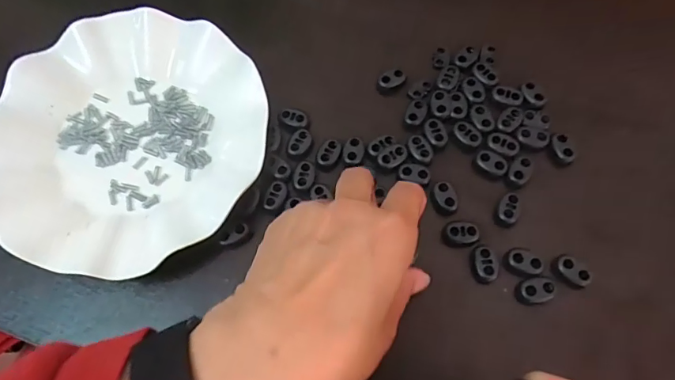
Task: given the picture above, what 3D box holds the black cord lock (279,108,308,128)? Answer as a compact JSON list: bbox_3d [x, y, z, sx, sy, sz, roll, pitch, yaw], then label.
[{"bbox_3d":[-0.030,-0.049,0.312,0.019,0.004,0.011,15,74,2],"label":"black cord lock"}]

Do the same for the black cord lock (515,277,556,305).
[{"bbox_3d":[0.116,0.058,0.265,0.021,0.006,0.014,-8,75,-4],"label":"black cord lock"}]

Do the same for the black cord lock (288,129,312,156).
[{"bbox_3d":[-0.025,-0.032,0.304,0.013,0.004,0.019,21,75,4],"label":"black cord lock"}]

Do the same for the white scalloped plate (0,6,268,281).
[{"bbox_3d":[-0.139,-0.038,0.300,0.171,0.034,0.174,1,74,-2],"label":"white scalloped plate"}]

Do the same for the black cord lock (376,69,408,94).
[{"bbox_3d":[0.038,-0.076,0.323,0.020,0.009,0.011,-28,77,-9],"label":"black cord lock"}]

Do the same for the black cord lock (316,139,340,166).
[{"bbox_3d":[-0.006,-0.025,0.300,0.013,0.004,0.019,34,76,7],"label":"black cord lock"}]

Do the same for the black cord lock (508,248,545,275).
[{"bbox_3d":[0.112,0.042,0.272,0.022,0.009,0.014,10,74,1],"label":"black cord lock"}]

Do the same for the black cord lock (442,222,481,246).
[{"bbox_3d":[0.075,0.027,0.281,0.021,0.010,0.015,8,74,0],"label":"black cord lock"}]

